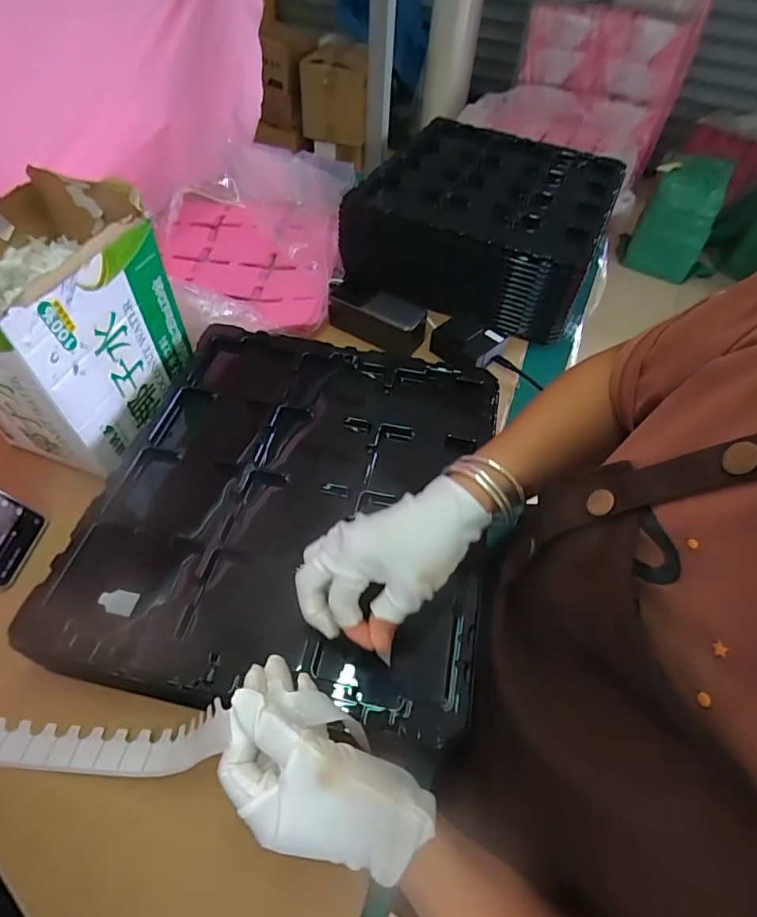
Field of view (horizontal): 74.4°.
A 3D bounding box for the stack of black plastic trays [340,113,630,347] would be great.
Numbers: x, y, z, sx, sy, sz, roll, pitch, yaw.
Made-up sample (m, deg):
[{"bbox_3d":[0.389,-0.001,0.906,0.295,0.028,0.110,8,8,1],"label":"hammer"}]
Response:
[{"bbox_3d":[0.171,-0.375,0.788,0.338,0.114,0.418,23,55,13],"label":"stack of black plastic trays"}]

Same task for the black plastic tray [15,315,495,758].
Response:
[{"bbox_3d":[-0.073,0.016,0.472,0.327,0.045,0.336,12,51,6],"label":"black plastic tray"}]

